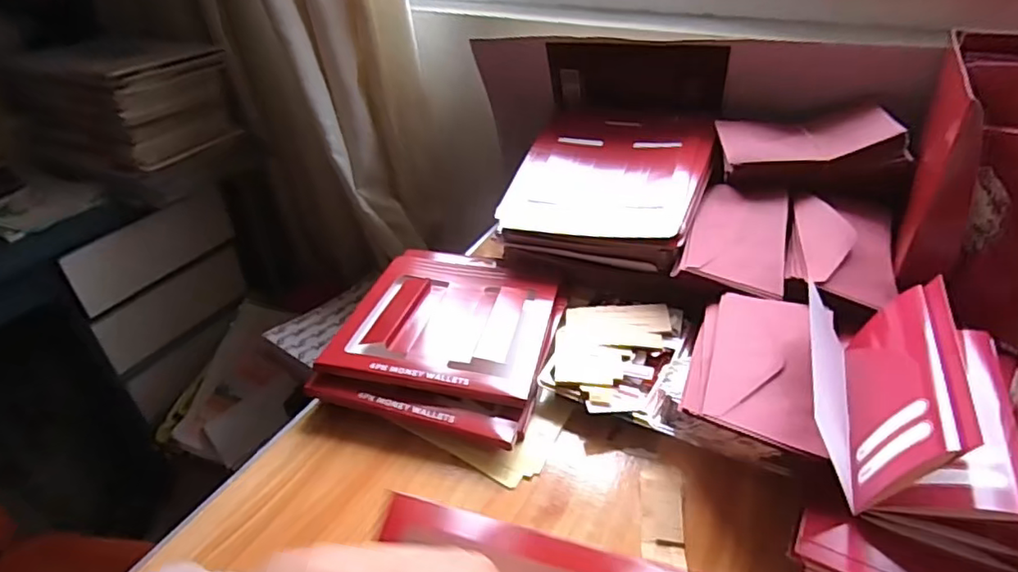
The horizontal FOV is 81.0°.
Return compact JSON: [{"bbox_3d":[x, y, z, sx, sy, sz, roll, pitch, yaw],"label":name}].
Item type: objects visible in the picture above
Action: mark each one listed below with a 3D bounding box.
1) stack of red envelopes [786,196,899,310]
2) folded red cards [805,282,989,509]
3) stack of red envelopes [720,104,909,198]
[{"bbox_3d":[0.335,-0.034,0.595,0.099,0.030,0.189,13,38,20],"label":"stack of red envelopes"},{"bbox_3d":[0.265,0.063,0.437,0.080,0.087,0.196,13,39,20],"label":"folded red cards"},{"bbox_3d":[0.339,-0.157,0.683,0.183,0.069,0.101,4,36,9],"label":"stack of red envelopes"}]

